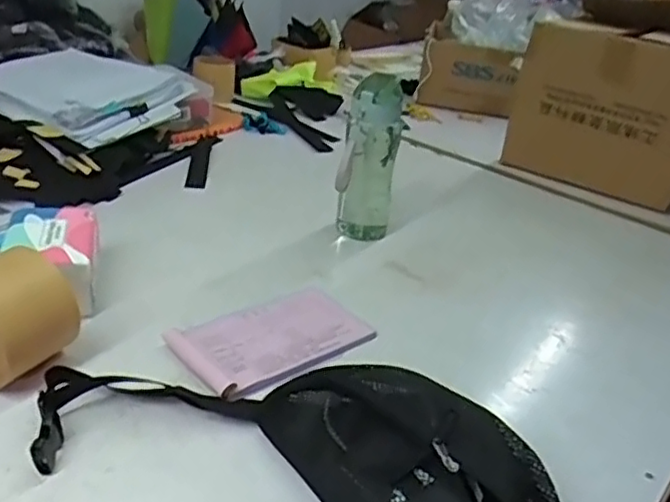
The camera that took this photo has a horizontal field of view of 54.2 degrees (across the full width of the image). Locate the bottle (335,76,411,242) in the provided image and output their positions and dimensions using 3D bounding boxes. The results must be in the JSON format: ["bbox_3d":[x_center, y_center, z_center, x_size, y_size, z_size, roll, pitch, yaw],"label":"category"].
[{"bbox_3d":[0.044,-0.110,0.858,0.075,0.221,0.062,7,29,1],"label":"bottle"}]

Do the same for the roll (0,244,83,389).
[{"bbox_3d":[-0.293,0.058,0.582,0.117,0.116,0.068,19,31,21],"label":"roll"}]

